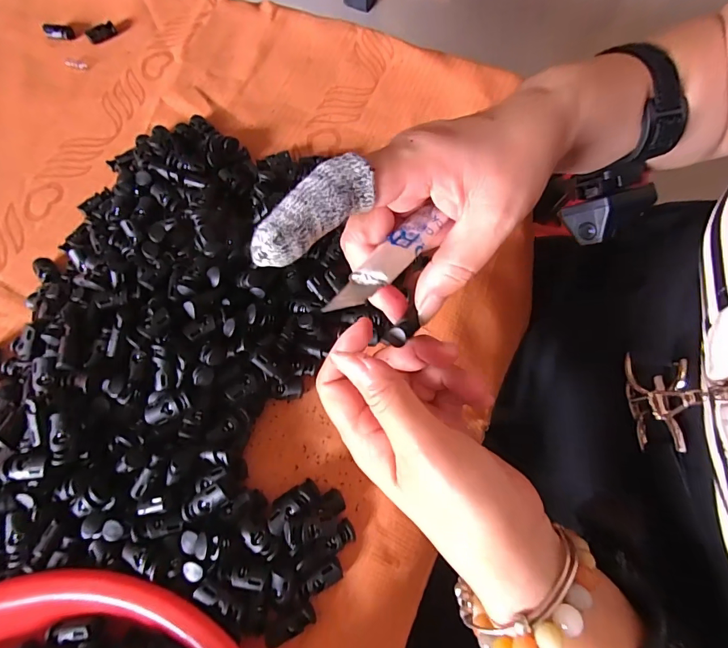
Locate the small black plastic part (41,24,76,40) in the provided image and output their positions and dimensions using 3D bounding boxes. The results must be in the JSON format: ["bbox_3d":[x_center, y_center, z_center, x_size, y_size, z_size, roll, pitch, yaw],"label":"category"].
[{"bbox_3d":[-0.285,-0.271,0.373,0.027,0.009,0.010,0,69,0],"label":"small black plastic part"}]

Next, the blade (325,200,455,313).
[{"bbox_3d":[0.011,-0.029,0.177,0.020,0.008,0.076,36,58,12],"label":"blade"}]

